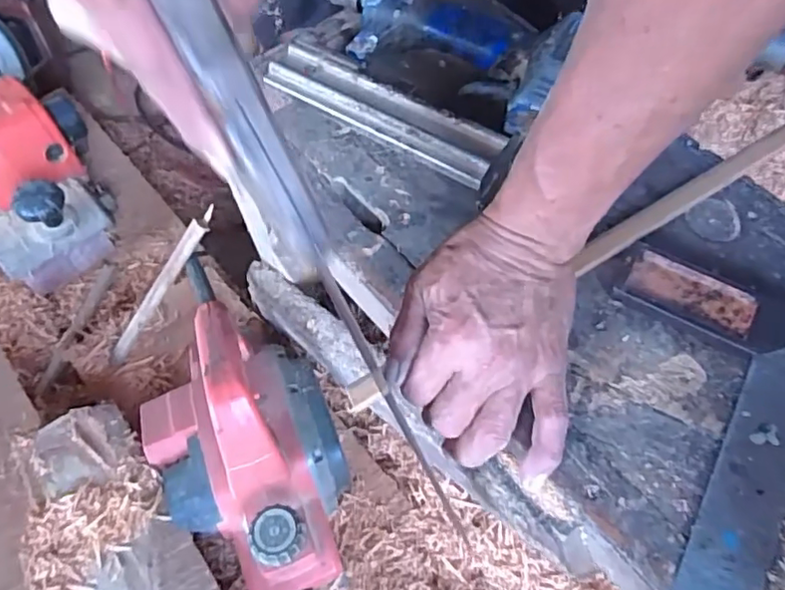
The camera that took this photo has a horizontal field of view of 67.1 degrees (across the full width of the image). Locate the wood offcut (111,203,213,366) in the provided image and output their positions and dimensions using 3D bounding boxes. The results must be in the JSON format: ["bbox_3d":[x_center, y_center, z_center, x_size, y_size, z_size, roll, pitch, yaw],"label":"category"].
[{"bbox_3d":[-0.226,-0.002,0.577,0.020,0.016,0.196,47,112,21],"label":"wood offcut"}]

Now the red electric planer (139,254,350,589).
[{"bbox_3d":[-0.133,0.102,0.493,0.149,0.140,0.299,-19,64,-10],"label":"red electric planer"}]

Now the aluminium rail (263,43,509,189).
[{"bbox_3d":[-0.011,-0.127,0.405,0.180,0.021,0.041,33,67,16],"label":"aluminium rail"}]

